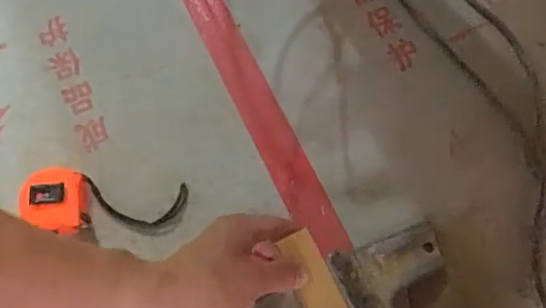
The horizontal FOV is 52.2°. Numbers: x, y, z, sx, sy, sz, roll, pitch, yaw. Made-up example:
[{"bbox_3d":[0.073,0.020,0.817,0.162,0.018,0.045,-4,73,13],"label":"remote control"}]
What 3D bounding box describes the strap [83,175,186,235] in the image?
[{"bbox_3d":[-0.143,0.055,0.577,0.106,0.023,0.054,2,69,3],"label":"strap"}]

